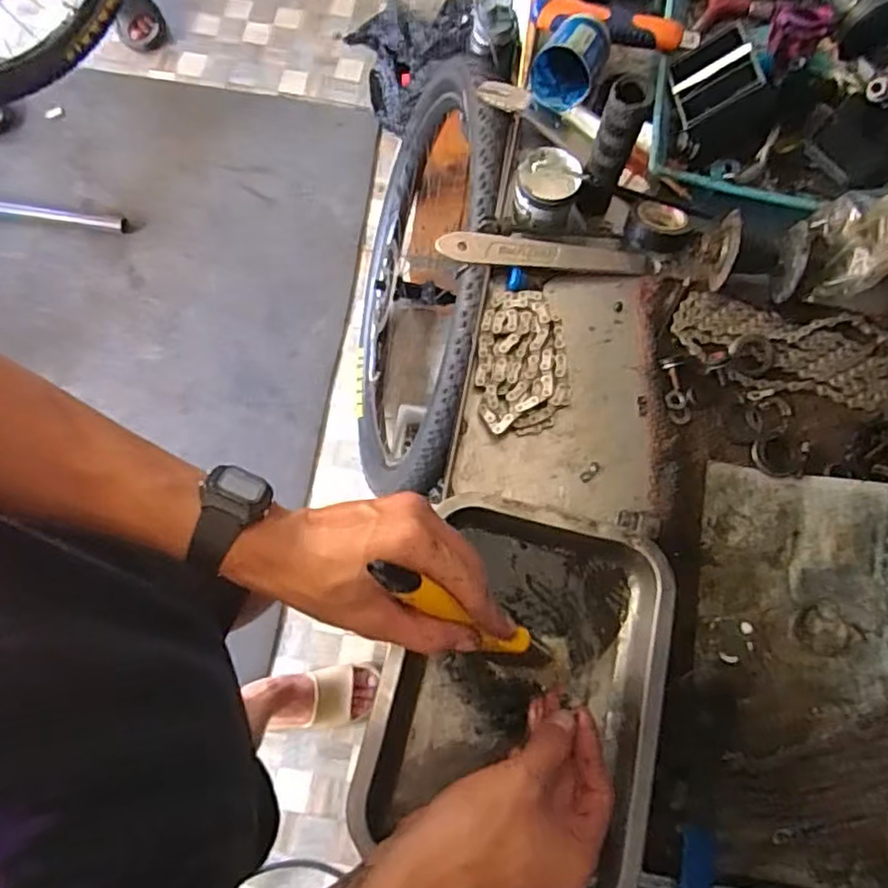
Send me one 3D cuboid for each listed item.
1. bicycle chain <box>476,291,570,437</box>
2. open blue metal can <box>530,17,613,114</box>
[{"bbox_3d":[0.065,-0.071,0.558,0.073,0.016,0.124,-3,75,-1],"label":"bicycle chain"},{"bbox_3d":[0.116,-0.350,0.604,0.060,0.057,0.079,12,55,20],"label":"open blue metal can"}]

